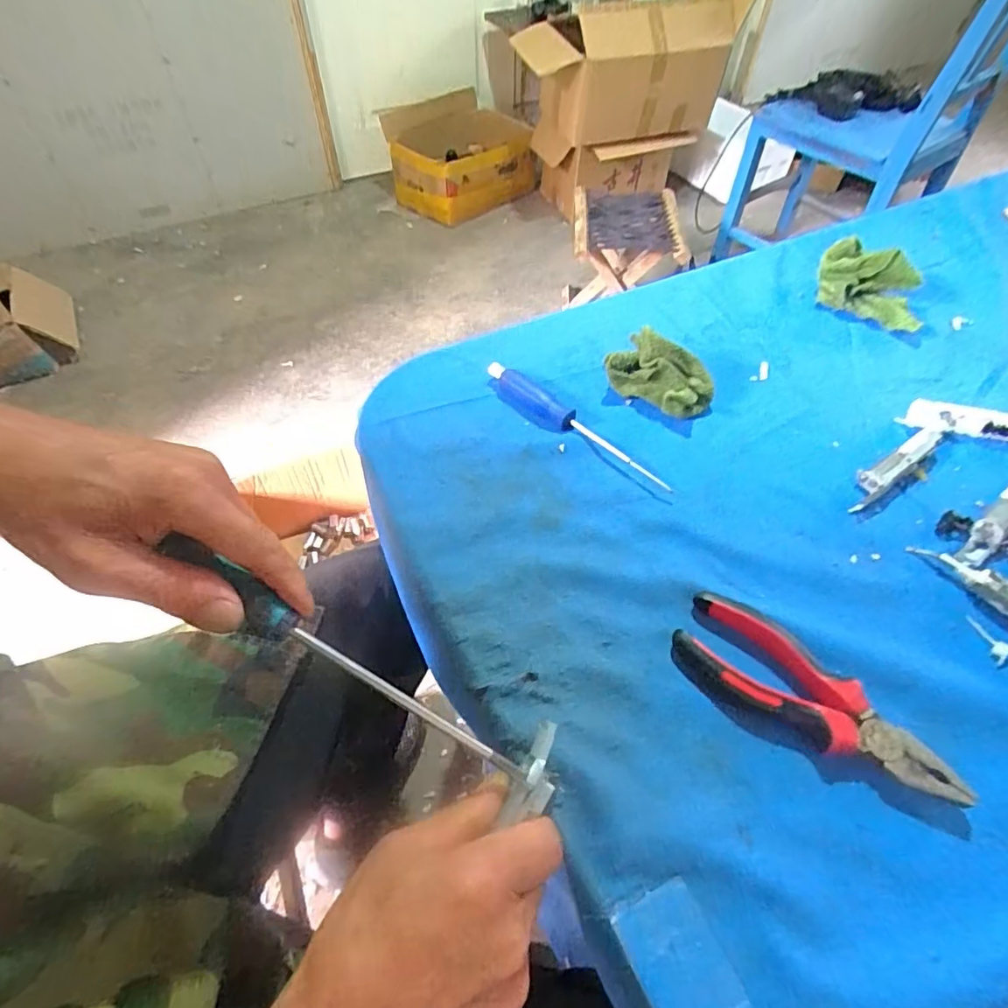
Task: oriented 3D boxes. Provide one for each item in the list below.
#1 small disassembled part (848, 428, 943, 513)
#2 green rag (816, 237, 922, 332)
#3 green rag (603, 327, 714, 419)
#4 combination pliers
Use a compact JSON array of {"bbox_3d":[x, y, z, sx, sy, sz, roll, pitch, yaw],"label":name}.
[{"bbox_3d":[0.305,-0.031,0.432,0.123,0.014,0.021,-29,58,-20],"label":"small disassembled part"},{"bbox_3d":[0.368,-0.219,0.555,0.110,0.048,0.051,34,60,23],"label":"green rag"},{"bbox_3d":[0.132,-0.113,0.474,0.096,0.048,0.042,25,57,18],"label":"green rag"},{"bbox_3d":[0.173,0.113,0.316,0.157,0.020,0.054,37,61,25],"label":"combination pliers"}]

